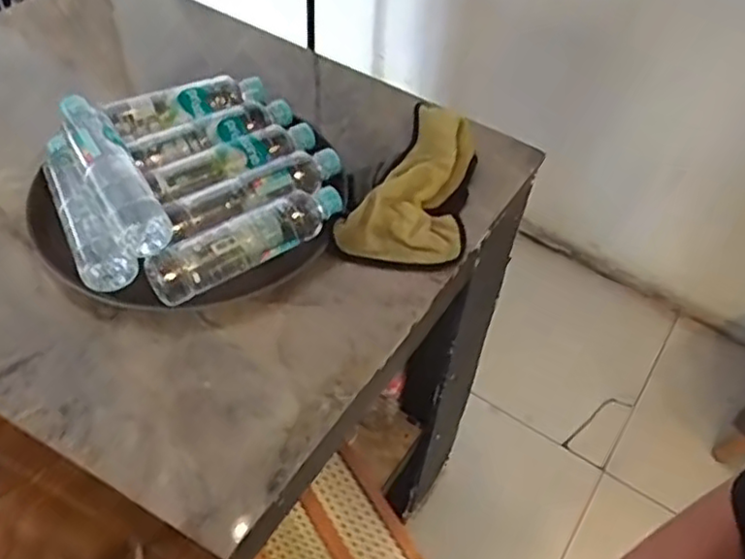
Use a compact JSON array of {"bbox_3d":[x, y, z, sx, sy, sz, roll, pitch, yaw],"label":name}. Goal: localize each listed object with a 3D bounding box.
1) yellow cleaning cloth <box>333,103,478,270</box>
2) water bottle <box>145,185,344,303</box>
[{"bbox_3d":[0.069,-0.114,0.808,0.127,0.042,0.276,22,52,13],"label":"yellow cleaning cloth"},{"bbox_3d":[-0.128,-0.040,0.713,0.218,0.056,0.053,-26,57,-24],"label":"water bottle"}]

